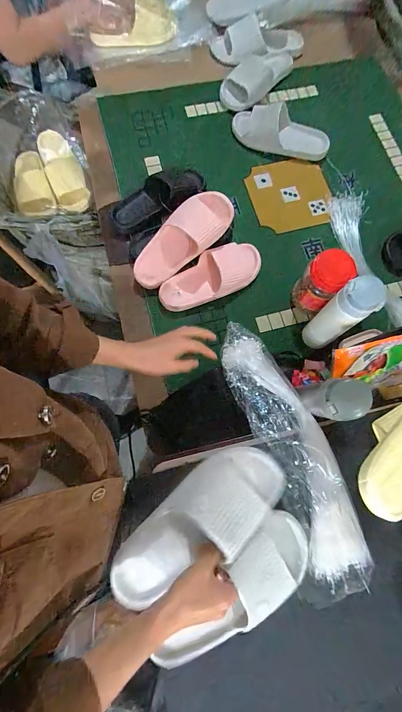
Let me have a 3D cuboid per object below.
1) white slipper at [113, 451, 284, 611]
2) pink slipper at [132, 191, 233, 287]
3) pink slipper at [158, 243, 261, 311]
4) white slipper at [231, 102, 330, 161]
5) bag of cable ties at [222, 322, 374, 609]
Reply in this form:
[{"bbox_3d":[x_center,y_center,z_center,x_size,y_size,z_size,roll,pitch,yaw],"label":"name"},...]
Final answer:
[{"bbox_3d":[-0.001,0.245,0.440,0.286,0.060,0.119,-37,78,-5],"label":"white slipper"},{"bbox_3d":[-0.047,-0.262,0.671,0.269,0.063,0.107,-40,78,10],"label":"pink slipper"},{"bbox_3d":[0.026,-0.182,0.708,0.260,0.065,0.101,-28,77,-9],"label":"pink slipper"},{"bbox_3d":[0.221,-0.626,0.815,0.270,0.081,0.120,14,74,2],"label":"white slipper"},{"bbox_3d":[0.146,0.146,0.507,0.115,0.029,0.434,-22,68,9],"label":"bag of cable ties"}]

